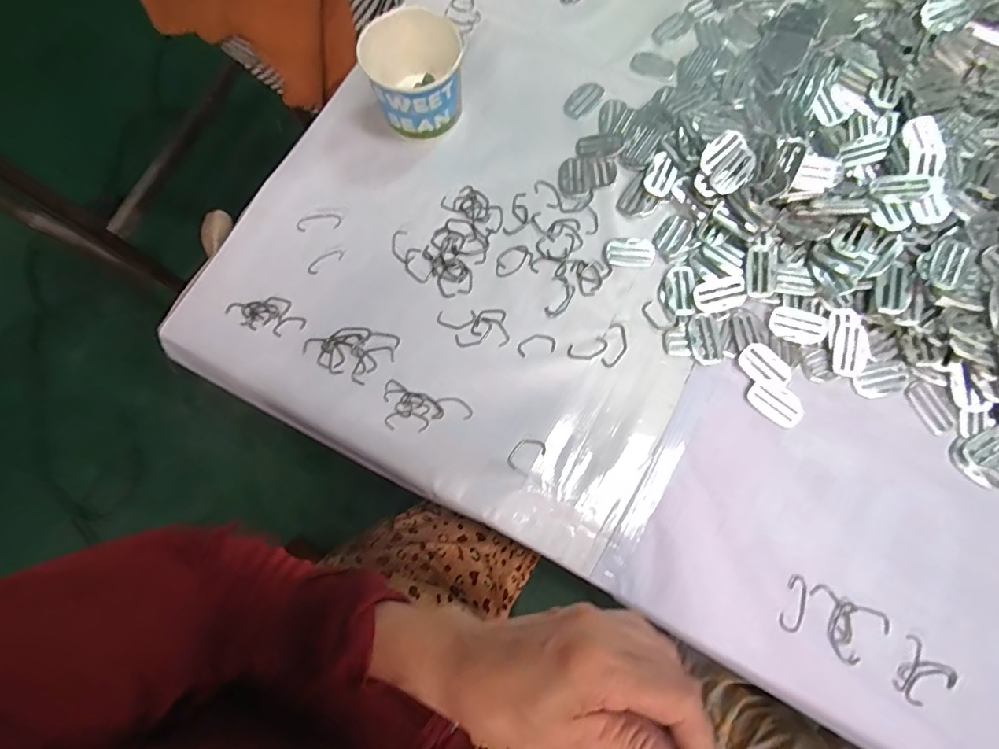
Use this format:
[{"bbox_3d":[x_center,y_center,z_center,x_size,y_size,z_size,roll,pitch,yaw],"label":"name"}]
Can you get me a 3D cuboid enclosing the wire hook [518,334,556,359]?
[{"bbox_3d":[0.034,-0.027,0.445,0.034,0.004,0.019,-9,75,0],"label":"wire hook"}]

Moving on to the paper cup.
[{"bbox_3d":[-0.082,-0.287,0.480,0.091,0.077,0.087,-1,75,2],"label":"paper cup"}]

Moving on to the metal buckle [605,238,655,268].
[{"bbox_3d":[0.123,-0.115,0.463,0.045,0.004,0.030,5,75,3],"label":"metal buckle"}]

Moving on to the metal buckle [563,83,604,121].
[{"bbox_3d":[0.087,-0.286,0.511,0.050,0.004,0.026,-44,78,-9],"label":"metal buckle"}]

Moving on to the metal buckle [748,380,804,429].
[{"bbox_3d":[0.237,0.025,0.421,0.046,0.004,0.028,34,94,5],"label":"metal buckle"}]

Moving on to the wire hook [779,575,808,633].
[{"bbox_3d":[0.229,0.177,0.380,0.017,0.004,0.042,25,77,8],"label":"wire hook"}]

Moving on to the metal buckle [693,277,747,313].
[{"bbox_3d":[0.198,-0.071,0.442,0.044,0.004,0.028,-9,79,10],"label":"metal buckle"}]

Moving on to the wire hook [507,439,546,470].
[{"bbox_3d":[0.022,0.065,0.418,0.034,0.004,0.019,-26,76,-5],"label":"wire hook"}]

